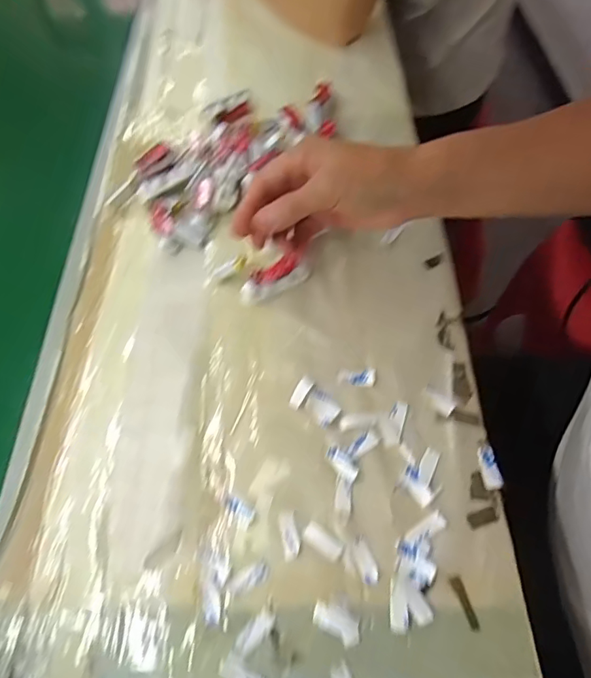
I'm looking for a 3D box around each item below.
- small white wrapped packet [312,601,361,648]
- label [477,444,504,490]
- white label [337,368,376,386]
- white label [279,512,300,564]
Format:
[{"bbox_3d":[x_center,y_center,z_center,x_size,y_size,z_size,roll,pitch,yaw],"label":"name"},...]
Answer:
[{"bbox_3d":[0.025,0.166,0.289,0.029,0.004,0.015,29,65,21],"label":"small white wrapped packet"},{"bbox_3d":[0.129,0.085,0.329,0.010,0.005,0.031,-6,58,2],"label":"label"},{"bbox_3d":[0.046,0.028,0.370,0.028,0.004,0.014,-1,58,5],"label":"white label"},{"bbox_3d":[-0.004,0.125,0.315,0.010,0.004,0.029,-12,58,-2],"label":"white label"}]

